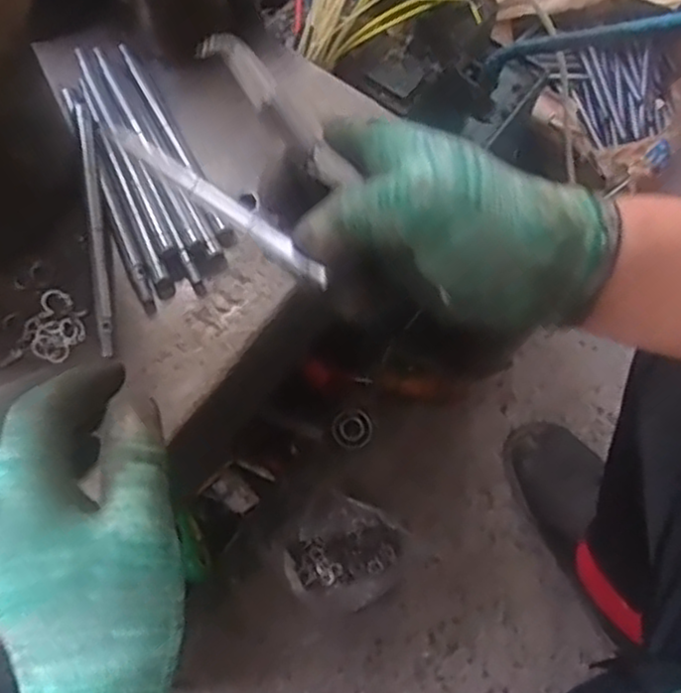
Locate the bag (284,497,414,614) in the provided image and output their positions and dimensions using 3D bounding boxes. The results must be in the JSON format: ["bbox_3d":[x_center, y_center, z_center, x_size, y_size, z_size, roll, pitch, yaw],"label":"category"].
[{"bbox_3d":[0.003,0.223,0.775,0.115,0.070,0.118,30,70,9],"label":"bag"}]

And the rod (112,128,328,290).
[{"bbox_3d":[-0.062,-0.072,0.344,0.012,0.010,0.146,-43,61,-17],"label":"rod"}]

